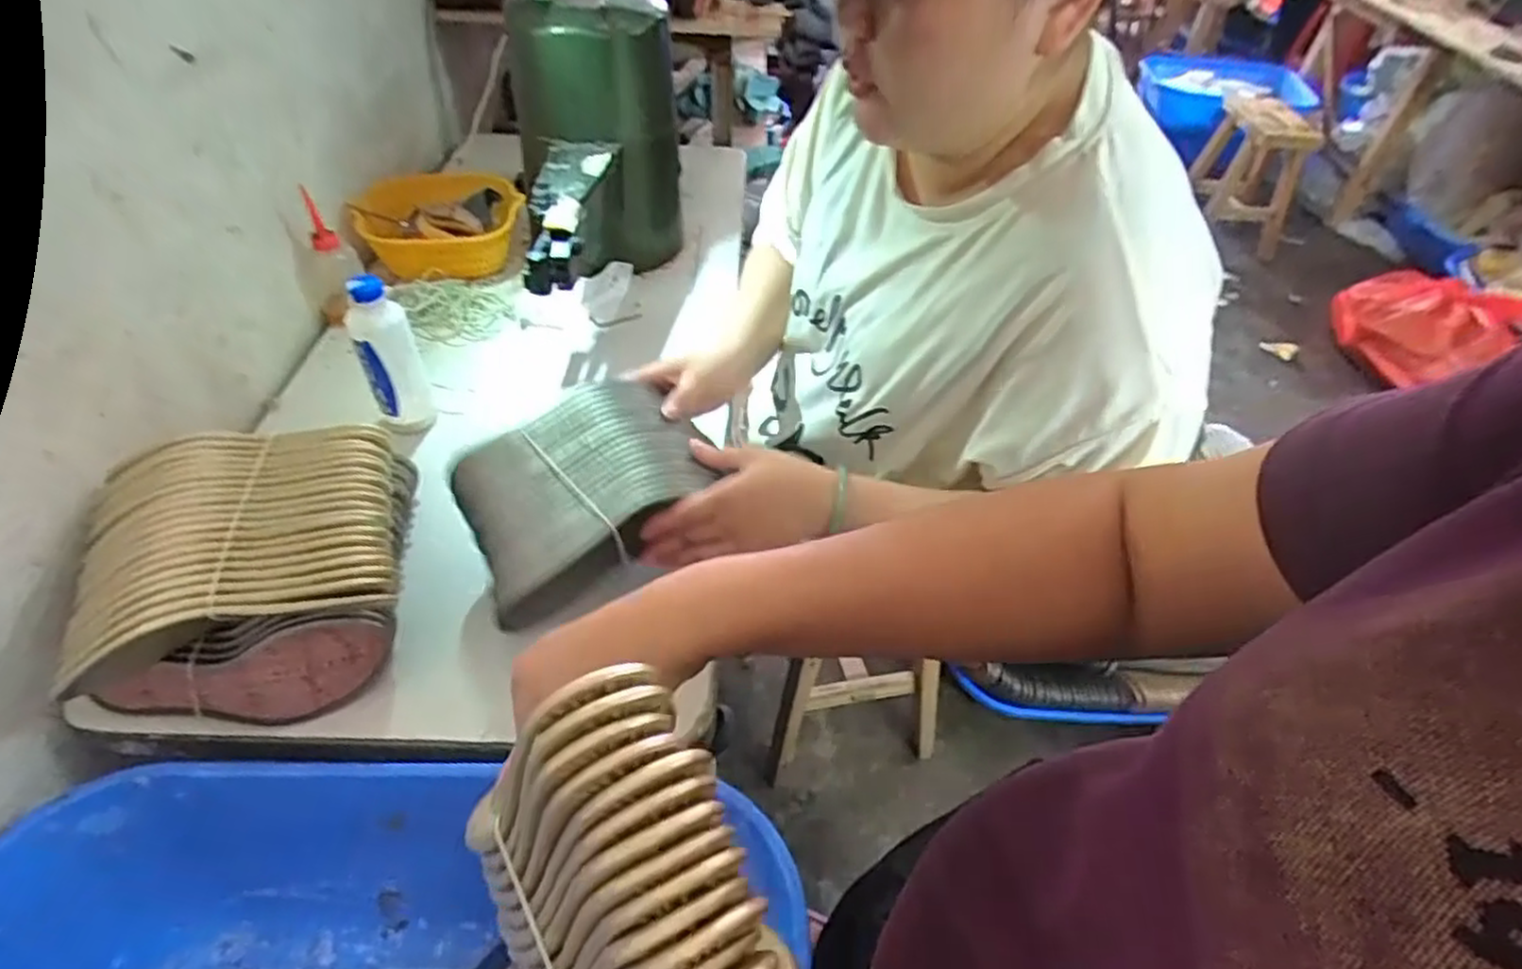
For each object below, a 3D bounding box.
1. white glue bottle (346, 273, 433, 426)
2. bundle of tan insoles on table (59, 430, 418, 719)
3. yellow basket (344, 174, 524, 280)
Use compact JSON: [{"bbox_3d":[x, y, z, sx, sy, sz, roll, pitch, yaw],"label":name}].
[{"bbox_3d":[-0.390,-0.133,0.779,0.059,0.165,0.043,-22,51,-20],"label":"white glue bottle"},{"bbox_3d":[-0.411,0.070,0.611,0.246,0.114,0.218,-8,47,-8],"label":"bundle of tan insoles on table"},{"bbox_3d":[-0.447,-0.365,1.055,0.217,0.087,0.196,-9,48,-10],"label":"yellow basket"}]

